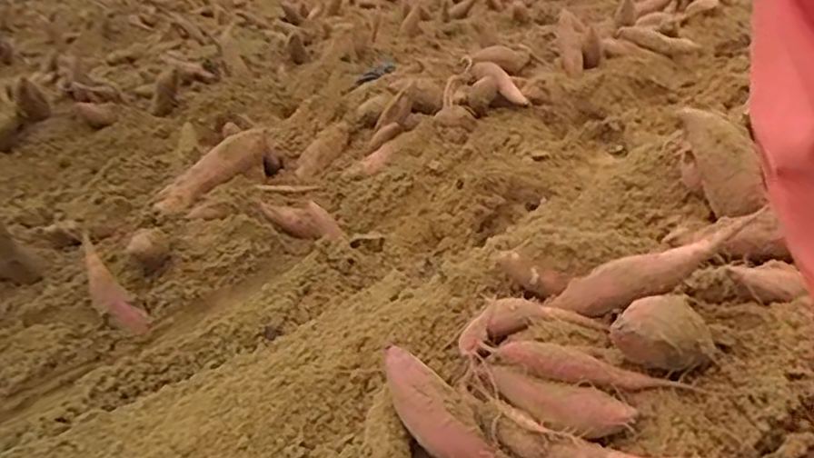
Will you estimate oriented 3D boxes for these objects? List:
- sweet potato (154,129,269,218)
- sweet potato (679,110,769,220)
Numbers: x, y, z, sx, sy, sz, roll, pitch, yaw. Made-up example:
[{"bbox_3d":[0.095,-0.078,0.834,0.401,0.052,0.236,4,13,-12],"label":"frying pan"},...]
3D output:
[{"bbox_3d":[-0.403,-0.122,1.406,0.291,0.079,0.055,-44,2,-33],"label":"sweet potato"},{"bbox_3d":[0.460,-0.106,0.992,0.068,0.180,0.061,-13,-15,-12],"label":"sweet potato"}]

